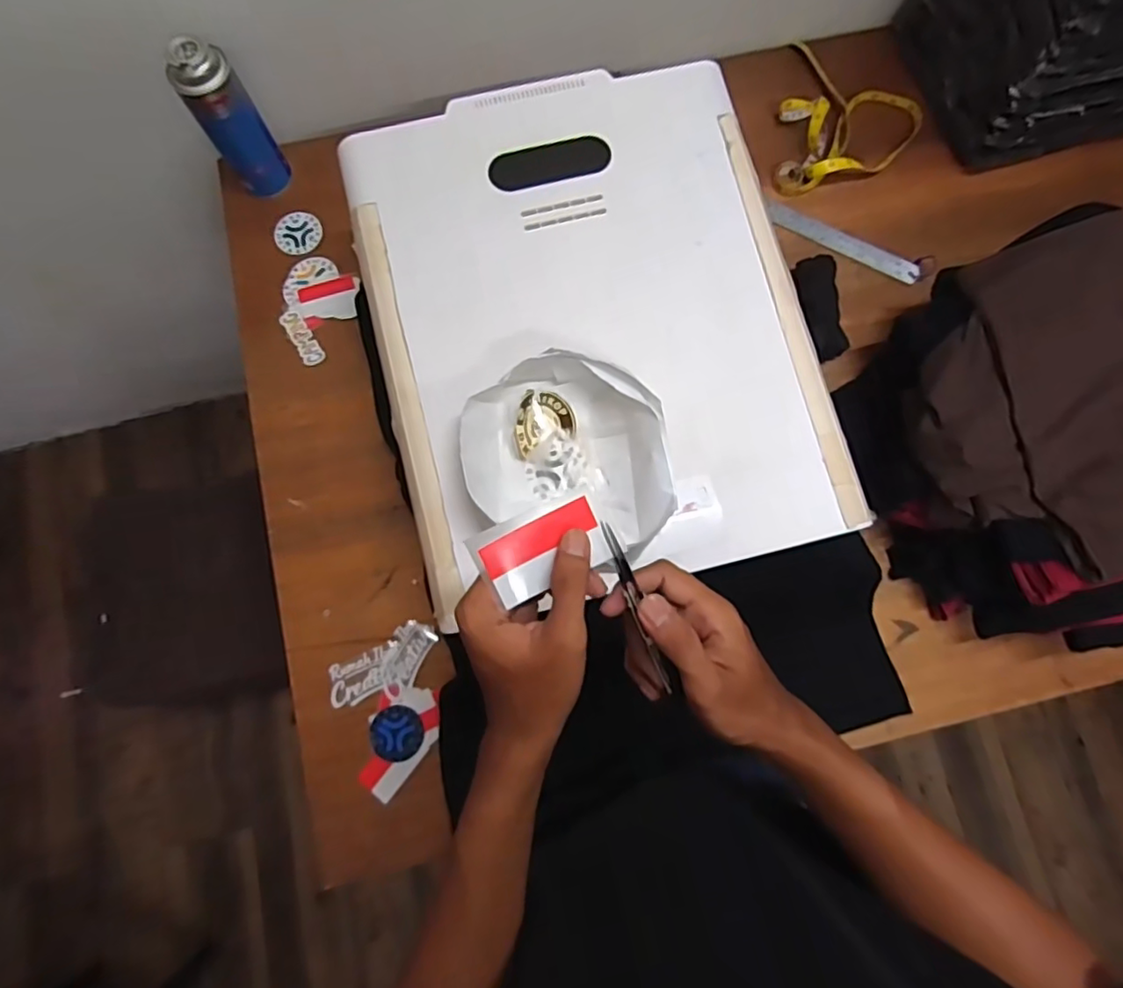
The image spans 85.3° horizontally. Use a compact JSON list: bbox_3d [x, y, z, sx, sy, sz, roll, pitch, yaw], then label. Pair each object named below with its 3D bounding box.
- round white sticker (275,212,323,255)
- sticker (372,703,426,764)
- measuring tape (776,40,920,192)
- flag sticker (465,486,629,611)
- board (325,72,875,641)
[{"bbox_3d":[-0.340,-0.336,0.789,0.057,0.004,0.058,1,85,-9],"label":"round white sticker"},{"bbox_3d":[-0.178,0.259,0.657,0.055,0.004,0.058,0,78,0],"label":"sticker"},{"bbox_3d":[0.346,-0.478,0.783,0.193,0.052,0.193,34,80,7],"label":"measuring tape"},{"bbox_3d":[-0.008,0.030,0.358,0.083,0.006,0.045,-23,93,-11],"label":"flag sticker"},{"bbox_3d":[0.026,-0.166,0.579,0.392,0.028,0.493,-13,78,-3],"label":"board"}]

